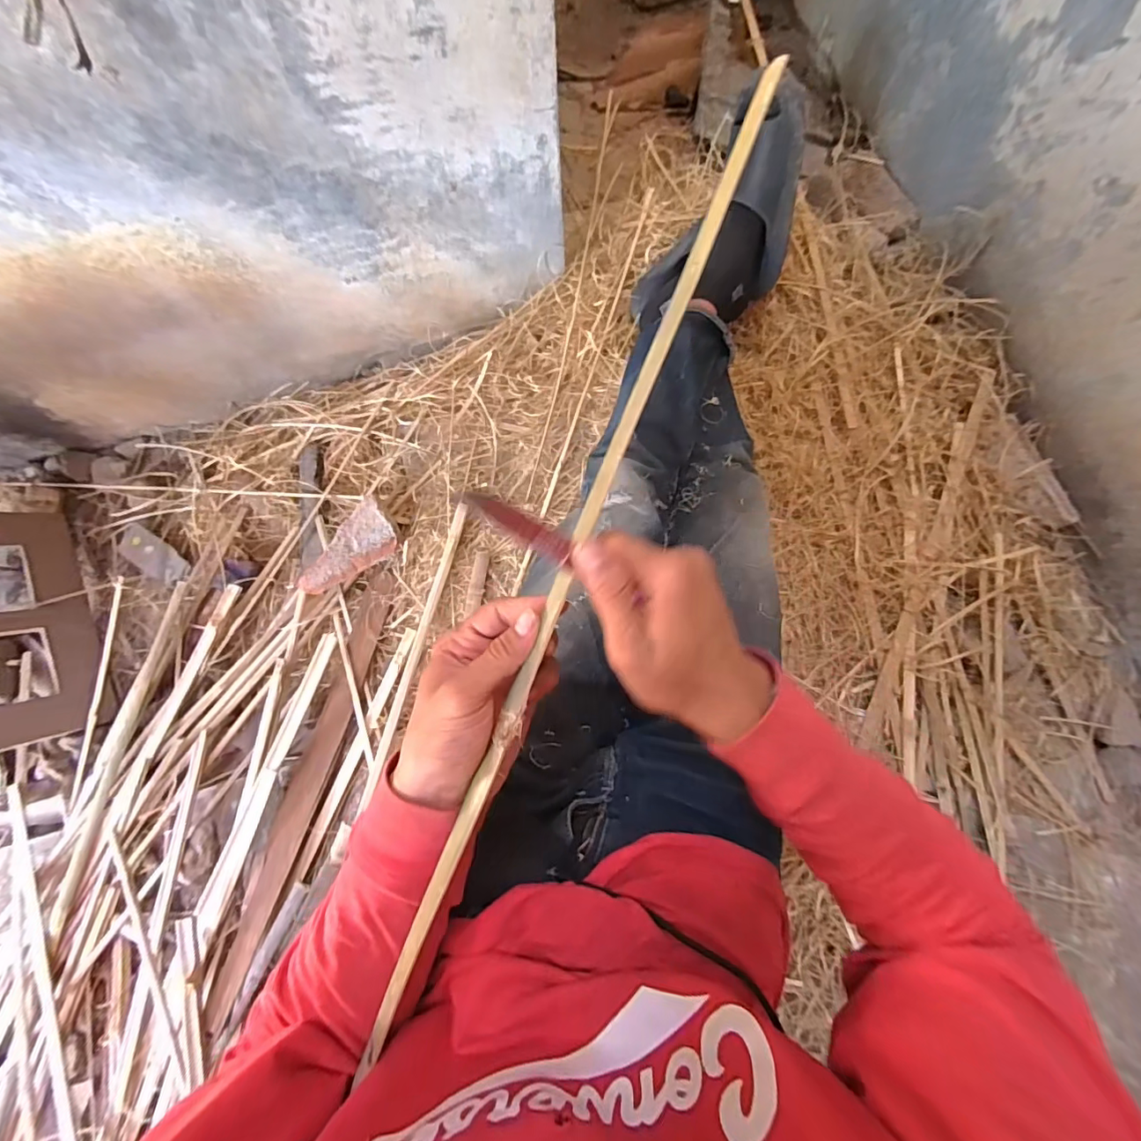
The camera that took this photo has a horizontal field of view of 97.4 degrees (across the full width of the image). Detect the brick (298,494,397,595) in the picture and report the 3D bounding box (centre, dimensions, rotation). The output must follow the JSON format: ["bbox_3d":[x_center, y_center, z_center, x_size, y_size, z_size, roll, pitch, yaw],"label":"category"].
[{"bbox_3d":[-0.362,-0.023,0.840,0.090,0.055,0.184,37,81,8],"label":"brick"}]

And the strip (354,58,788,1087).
[{"bbox_3d":[0.000,-0.004,0.288,0.014,0.014,0.603,22,90,6],"label":"strip"}]

